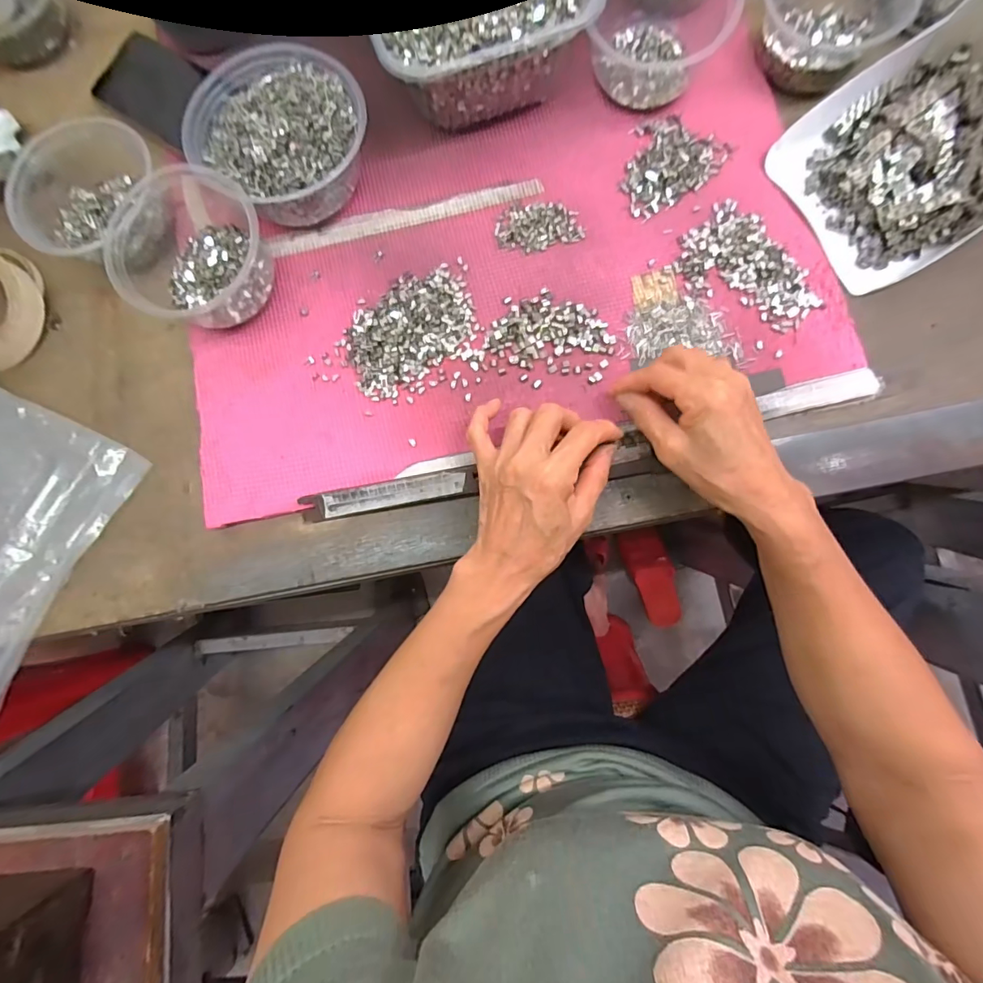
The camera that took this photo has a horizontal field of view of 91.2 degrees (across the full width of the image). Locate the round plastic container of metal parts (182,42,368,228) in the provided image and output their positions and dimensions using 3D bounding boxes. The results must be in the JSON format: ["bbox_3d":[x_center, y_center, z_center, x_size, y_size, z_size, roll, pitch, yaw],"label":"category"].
[{"bbox_3d":[-0.168,-0.285,0.391,0.132,0.059,0.120,0,80,2],"label":"round plastic container of metal parts"}]

